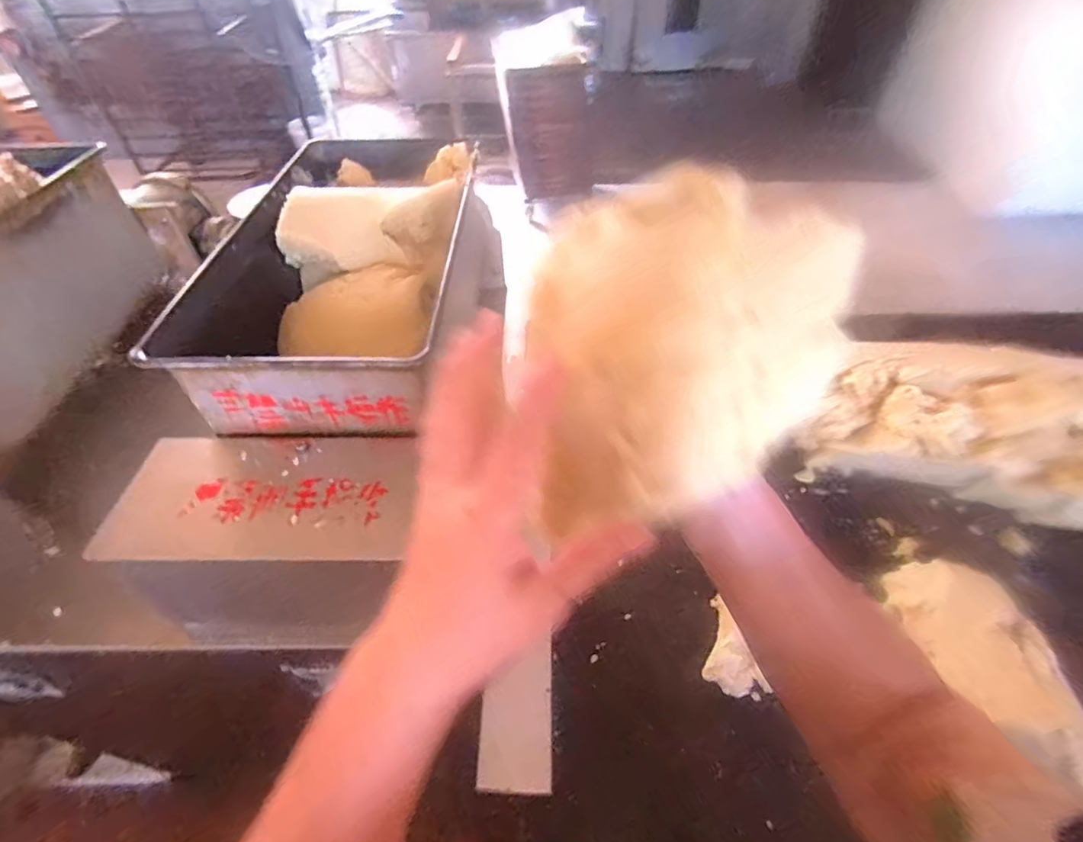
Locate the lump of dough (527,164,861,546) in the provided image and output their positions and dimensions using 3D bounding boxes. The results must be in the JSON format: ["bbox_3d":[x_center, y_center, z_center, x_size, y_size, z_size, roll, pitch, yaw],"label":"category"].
[{"bbox_3d":[0.070,-0.051,0.287,0.199,0.094,0.148,-23,53,-16],"label":"lump of dough"}]

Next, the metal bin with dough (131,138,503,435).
[{"bbox_3d":[-0.220,-0.180,0.584,0.230,0.112,0.442,1,50,4],"label":"metal bin with dough"}]

